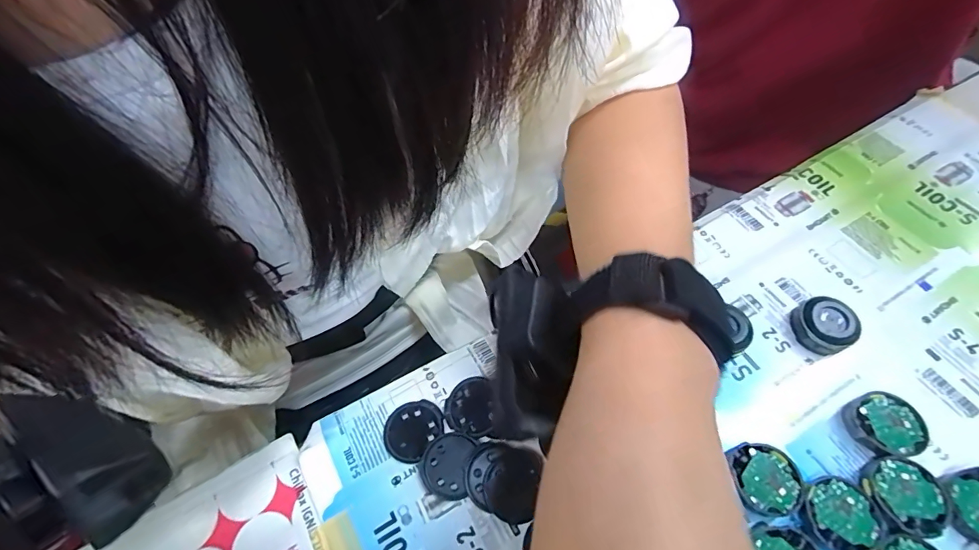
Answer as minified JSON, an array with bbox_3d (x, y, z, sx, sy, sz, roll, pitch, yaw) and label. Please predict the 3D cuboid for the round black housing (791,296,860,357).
[{"bbox_3d":[0.180,0.027,0.239,0.028,0.017,0.028,-1,59,1],"label":"round black housing"}]

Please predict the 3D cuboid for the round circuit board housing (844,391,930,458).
[{"bbox_3d":[0.188,0.072,0.213,0.029,0.010,0.029,-1,59,1],"label":"round circuit board housing"}]

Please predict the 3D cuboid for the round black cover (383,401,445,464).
[{"bbox_3d":[-0.039,0.077,0.224,0.027,0.004,0.030,33,65,19],"label":"round black cover"}]

